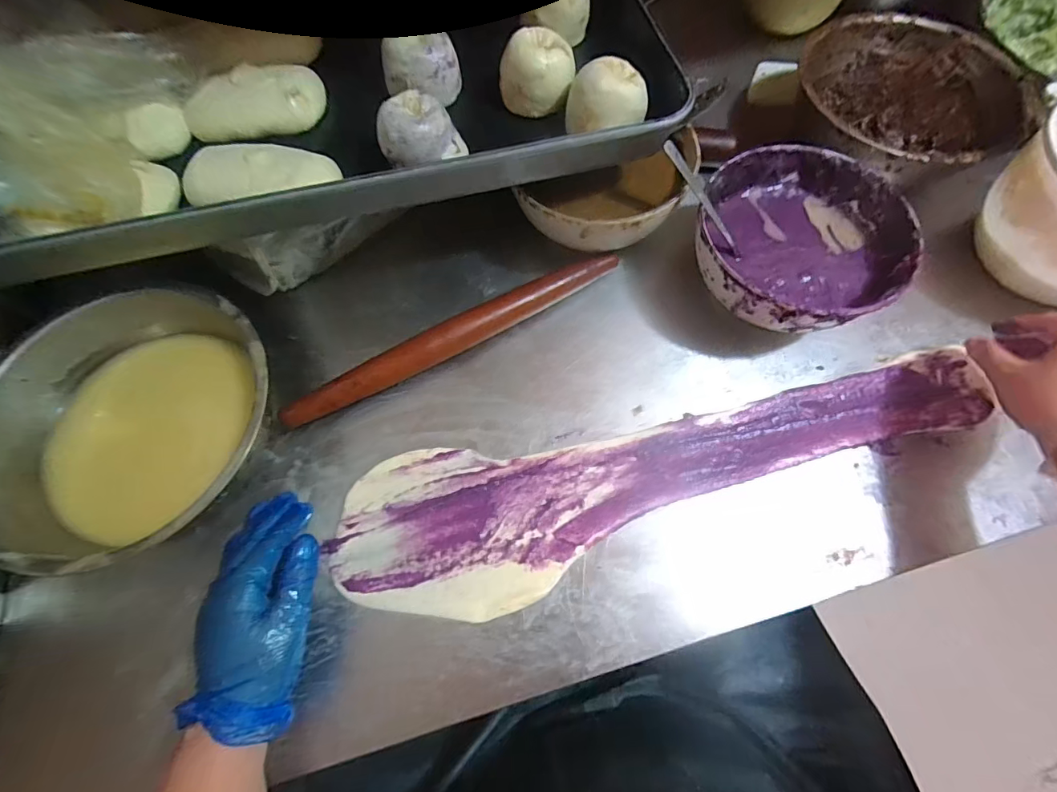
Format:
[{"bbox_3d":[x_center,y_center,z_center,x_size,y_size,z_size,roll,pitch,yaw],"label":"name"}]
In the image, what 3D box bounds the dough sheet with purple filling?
[{"bbox_3d":[0.124,0.073,0.393,0.561,0.007,0.131,-11,68,-3],"label":"dough sheet with purple filling"}]

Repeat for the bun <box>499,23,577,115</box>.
[{"bbox_3d":[0.007,-0.277,0.402,0.061,0.049,0.061,0,68,1],"label":"bun"}]

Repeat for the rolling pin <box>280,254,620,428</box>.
[{"bbox_3d":[-0.063,-0.057,0.429,0.341,0.030,0.030,-28,70,-10],"label":"rolling pin"}]

